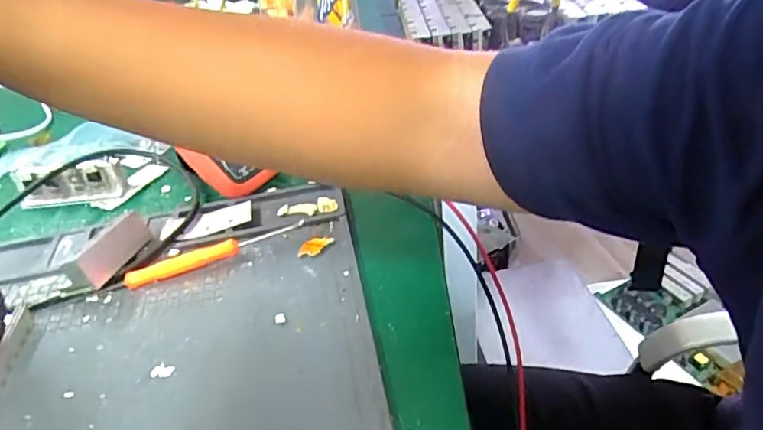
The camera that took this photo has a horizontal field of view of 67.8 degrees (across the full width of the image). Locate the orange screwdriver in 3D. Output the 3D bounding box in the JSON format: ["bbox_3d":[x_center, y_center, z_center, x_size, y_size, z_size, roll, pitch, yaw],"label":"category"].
[{"bbox_3d":[-0.116,0.026,0.398,0.122,0.012,0.013,-18,38,-15],"label":"orange screwdriver"}]

